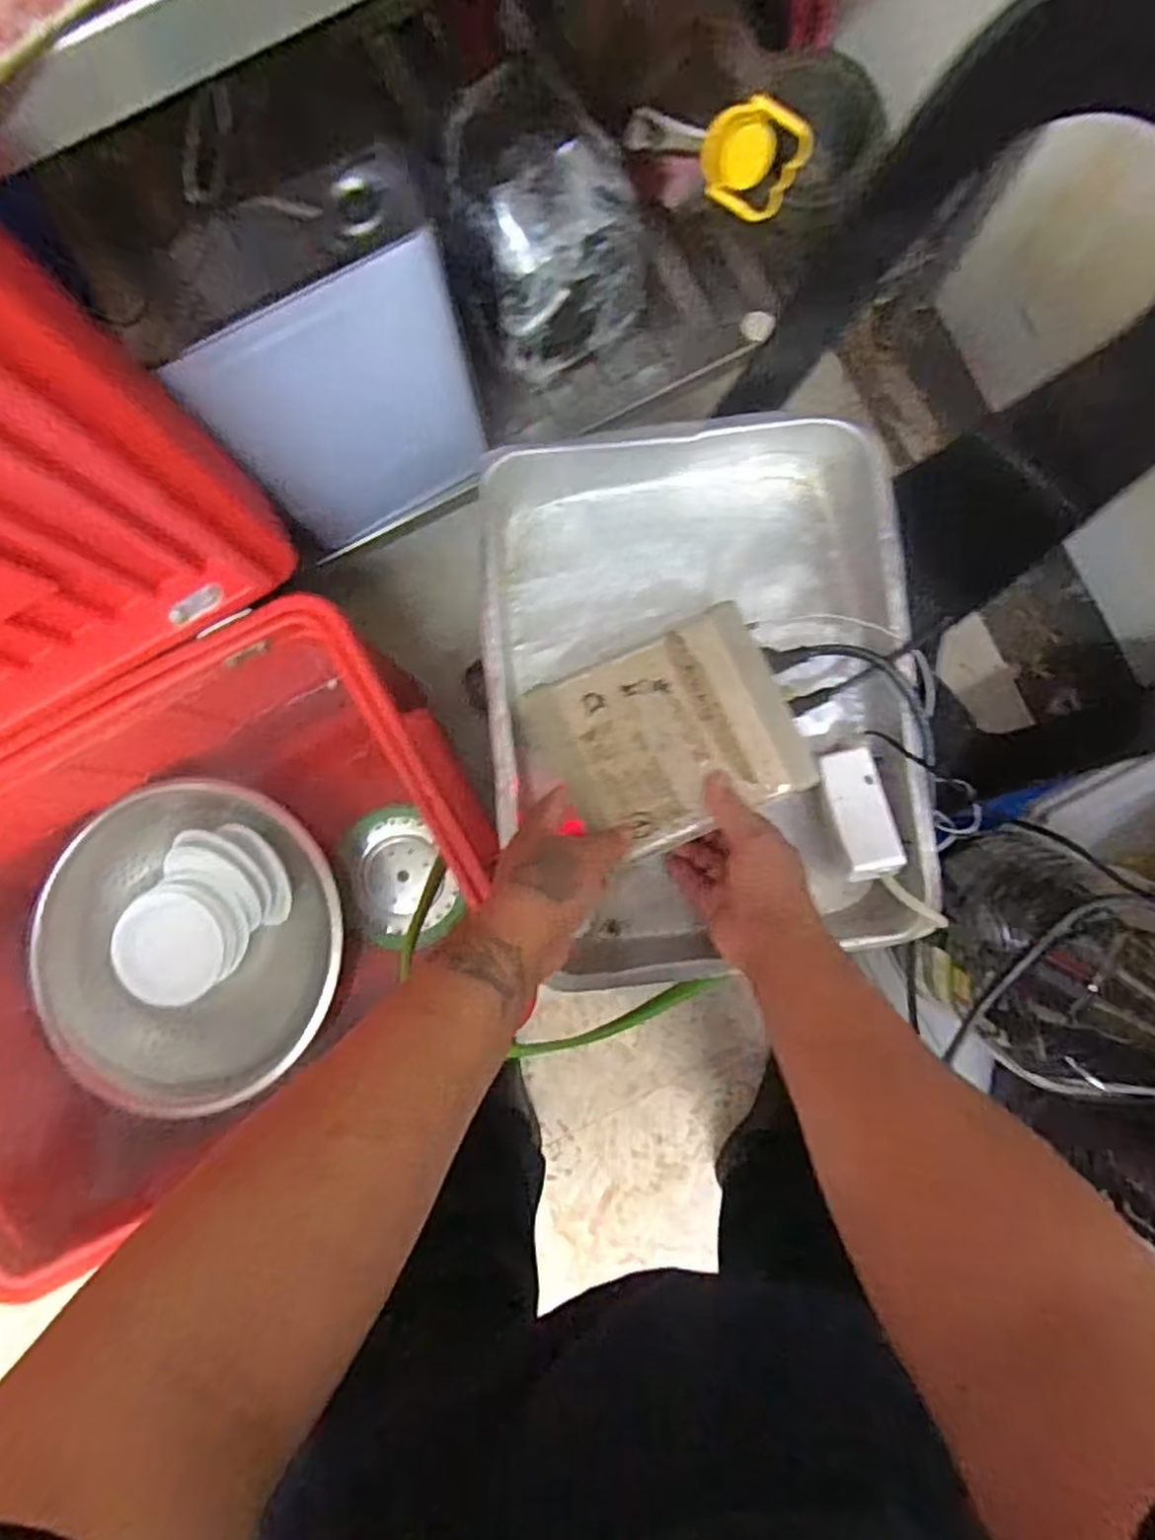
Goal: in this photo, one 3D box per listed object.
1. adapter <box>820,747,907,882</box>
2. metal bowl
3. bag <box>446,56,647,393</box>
[{"bbox_3d":[0.212,0.032,0.541,0.037,0.022,0.097,-9,72,-1],"label":"adapter"},{"bbox_3d":[-0.446,0.195,0.843,0.356,0.137,0.334,0,88,0],"label":"metal bowl"},{"bbox_3d":[-0.036,-0.554,0.758,0.183,0.219,0.151,-32,89,-1],"label":"bag"}]

